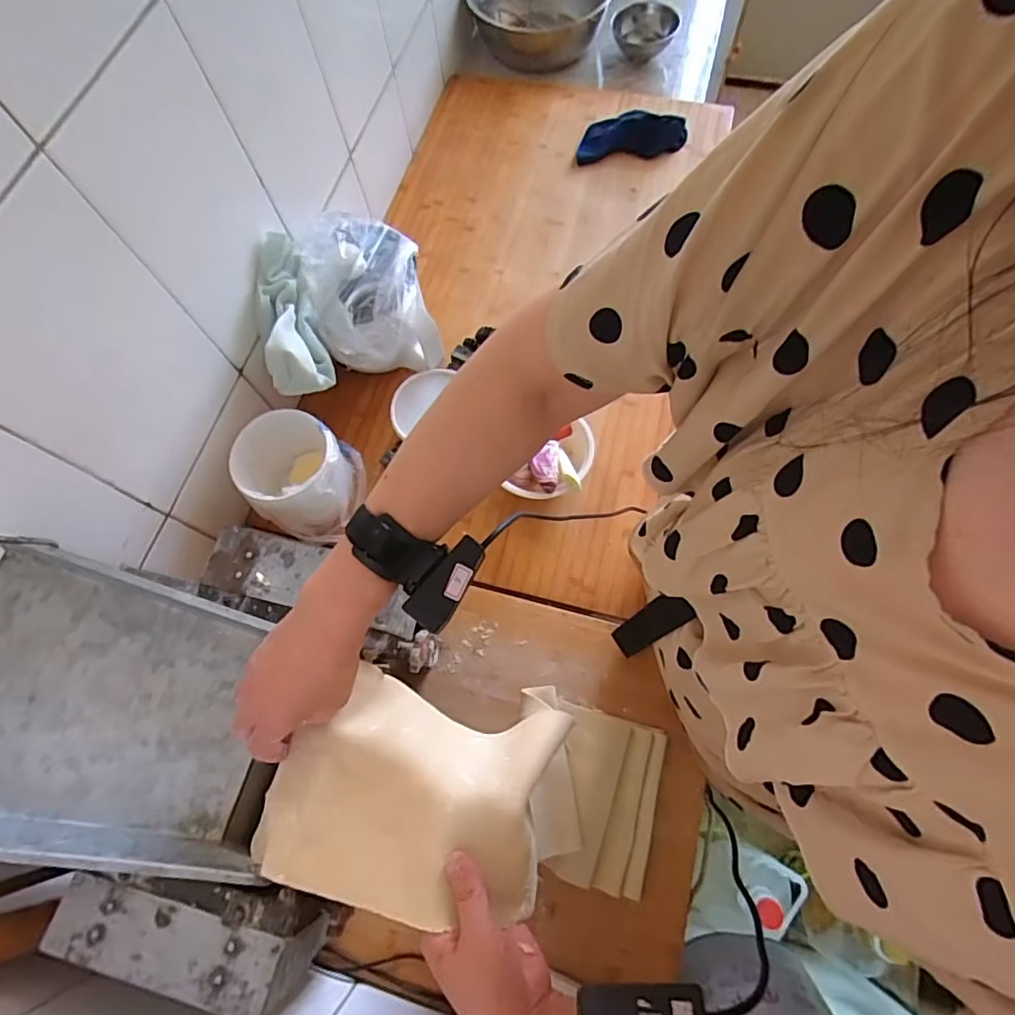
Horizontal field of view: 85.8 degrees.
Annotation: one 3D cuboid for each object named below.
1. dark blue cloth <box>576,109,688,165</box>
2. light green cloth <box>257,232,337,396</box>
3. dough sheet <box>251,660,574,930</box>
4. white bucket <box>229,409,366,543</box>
[{"bbox_3d":[0.228,-0.700,1.023,0.203,0.034,0.097,-8,69,0],"label":"dark blue cloth"},{"bbox_3d":[-0.283,-0.238,0.688,0.075,0.085,0.183,-18,70,-4],"label":"light green cloth"},{"bbox_3d":[-0.072,0.213,0.431,0.209,0.066,0.167,13,71,8],"label":"dough sheet"},{"bbox_3d":[-0.270,-0.046,0.728,0.136,0.115,0.143,-1,69,2],"label":"white bucket"}]

